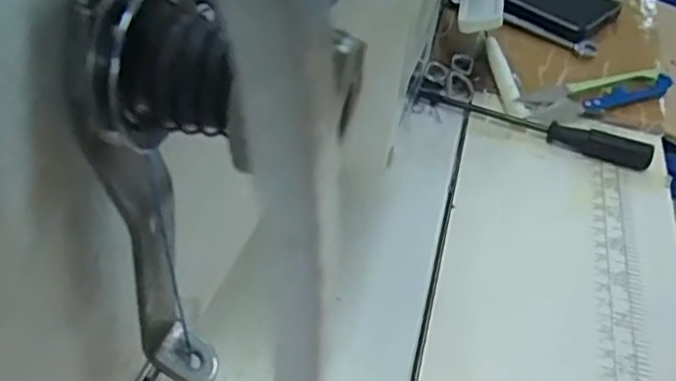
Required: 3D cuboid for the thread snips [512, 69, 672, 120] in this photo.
[{"bbox_3d":[0.167,-0.061,0.438,0.116,0.018,0.025,-13,45,-20],"label":"thread snips"}]

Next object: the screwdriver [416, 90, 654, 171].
[{"bbox_3d":[0.118,-0.039,0.416,0.143,0.014,0.015,18,43,13],"label":"screwdriver"}]

